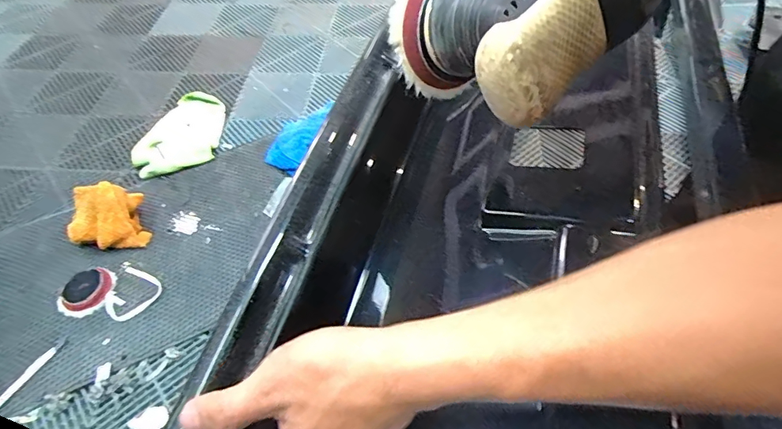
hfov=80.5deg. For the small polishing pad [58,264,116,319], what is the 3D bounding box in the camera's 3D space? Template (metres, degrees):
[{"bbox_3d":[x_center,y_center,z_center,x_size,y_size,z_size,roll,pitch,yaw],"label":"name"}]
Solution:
[{"bbox_3d":[-0.586,0.147,0.888,0.088,0.025,0.097,6,53,7],"label":"small polishing pad"}]

